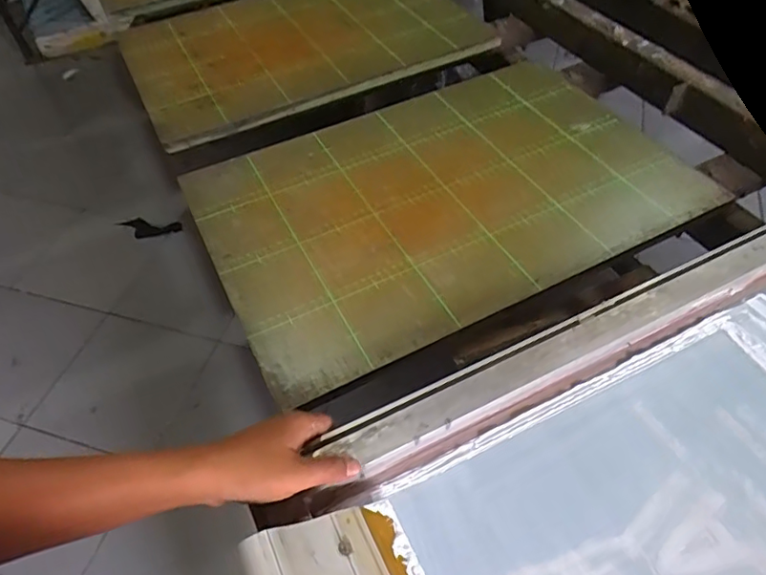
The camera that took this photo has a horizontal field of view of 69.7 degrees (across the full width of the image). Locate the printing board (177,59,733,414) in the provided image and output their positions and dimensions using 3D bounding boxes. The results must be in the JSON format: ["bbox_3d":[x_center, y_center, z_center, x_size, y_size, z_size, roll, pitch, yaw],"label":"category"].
[{"bbox_3d":[0.080,-0.126,0.716,0.600,0.021,0.394,-23,53,-14],"label":"printing board"}]

